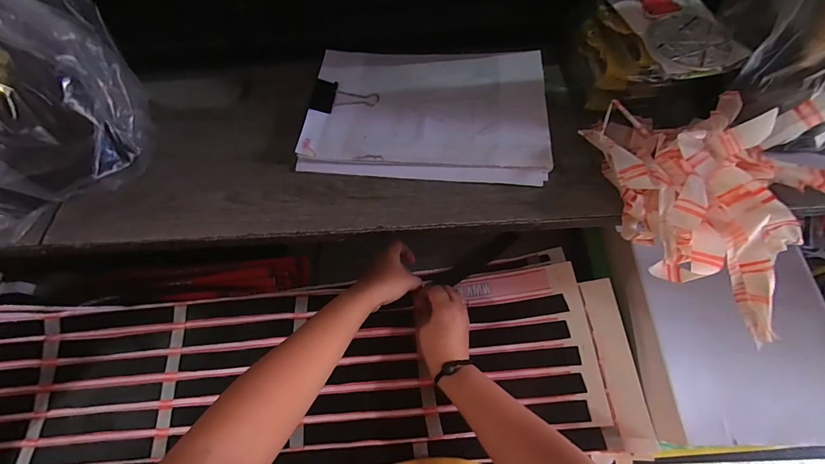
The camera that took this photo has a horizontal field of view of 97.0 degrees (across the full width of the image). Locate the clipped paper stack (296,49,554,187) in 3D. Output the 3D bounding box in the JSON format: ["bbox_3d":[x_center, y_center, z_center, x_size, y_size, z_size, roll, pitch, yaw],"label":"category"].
[{"bbox_3d":[0.013,-0.115,0.340,0.216,0.011,0.150,3,64,5],"label":"clipped paper stack"}]

